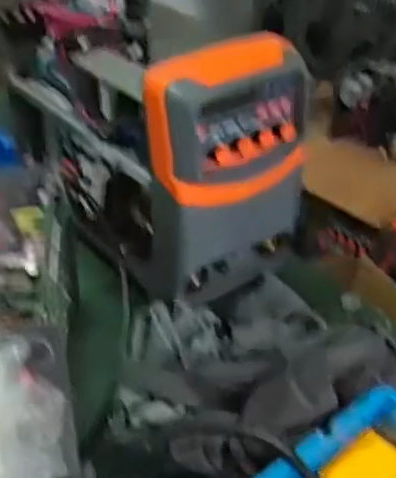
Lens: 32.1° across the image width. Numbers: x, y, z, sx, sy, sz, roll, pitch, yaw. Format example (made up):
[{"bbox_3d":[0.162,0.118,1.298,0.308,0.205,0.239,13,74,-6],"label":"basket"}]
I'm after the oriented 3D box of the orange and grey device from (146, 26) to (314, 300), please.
[{"bbox_3d":[0.034,-0.072,0.822,0.096,0.298,0.193,31,45,33],"label":"orange and grey device"}]

